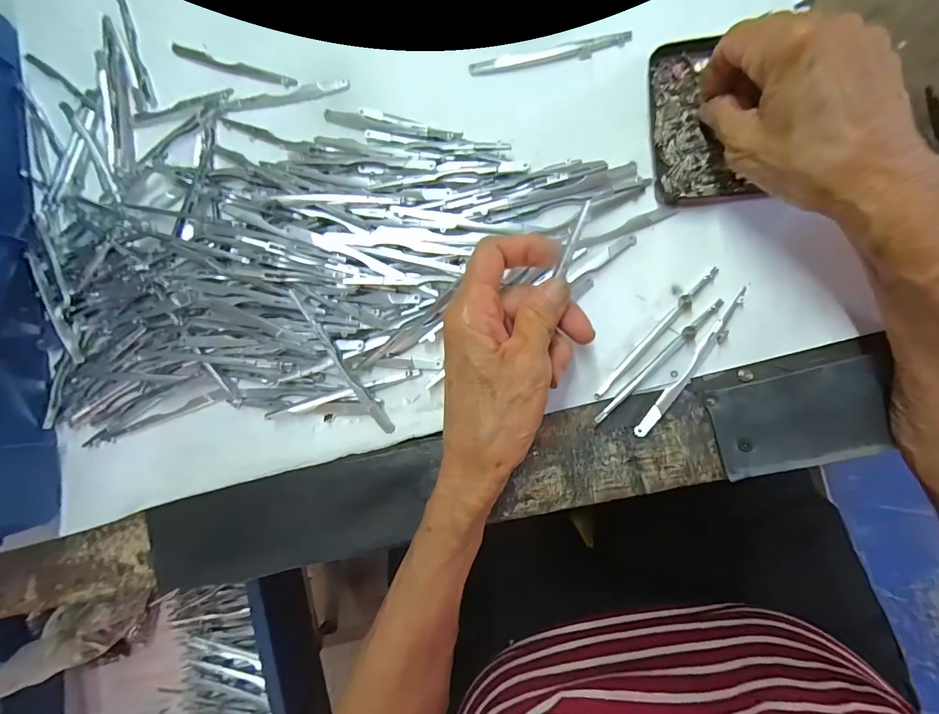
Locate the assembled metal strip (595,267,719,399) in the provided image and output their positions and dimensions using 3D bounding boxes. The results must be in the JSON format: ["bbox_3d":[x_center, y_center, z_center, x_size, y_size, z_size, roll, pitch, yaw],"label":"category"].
[{"bbox_3d":[0.109,-0.015,0.242,0.006,0.006,0.102,45,92,9],"label":"assembled metal strip"}]

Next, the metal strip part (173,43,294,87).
[{"bbox_3d":[-0.168,-0.206,0.293,0.096,0.006,0.010,22,88,9],"label":"metal strip part"}]

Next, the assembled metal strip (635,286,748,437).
[{"bbox_3d":[0.129,0.004,0.239,0.010,0.004,0.102,37,91,10],"label":"assembled metal strip"}]

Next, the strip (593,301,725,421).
[{"bbox_3d":[0.110,0.003,0.241,0.100,0.004,0.006,-43,81,2],"label":"strip"}]

